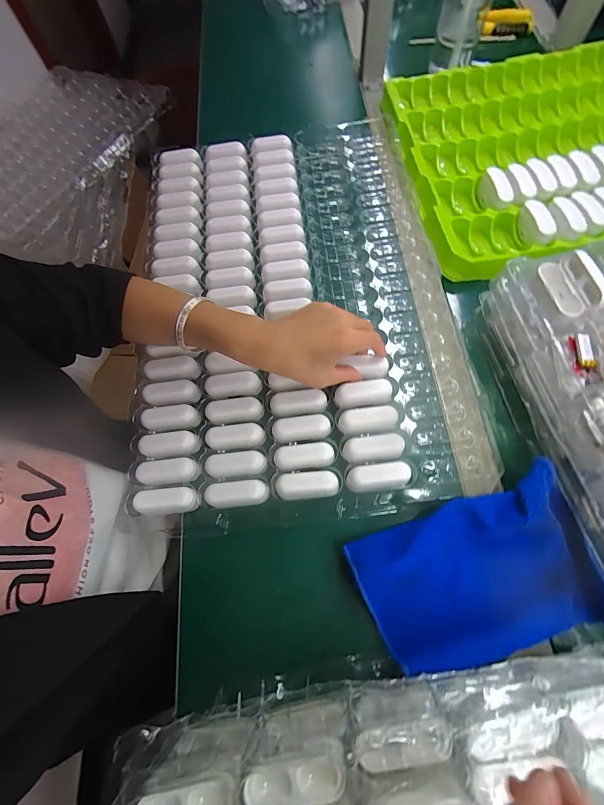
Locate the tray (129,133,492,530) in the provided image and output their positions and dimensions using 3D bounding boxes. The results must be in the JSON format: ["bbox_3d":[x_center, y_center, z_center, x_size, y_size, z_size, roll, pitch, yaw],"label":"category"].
[{"bbox_3d":[-0.018,-0.151,0.436,0.372,0.028,0.567,-5,69,1],"label":"tray"}]

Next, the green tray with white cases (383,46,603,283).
[{"bbox_3d":[0.435,-0.394,0.489,0.580,0.048,0.406,-12,69,-2],"label":"green tray with white cases"}]

